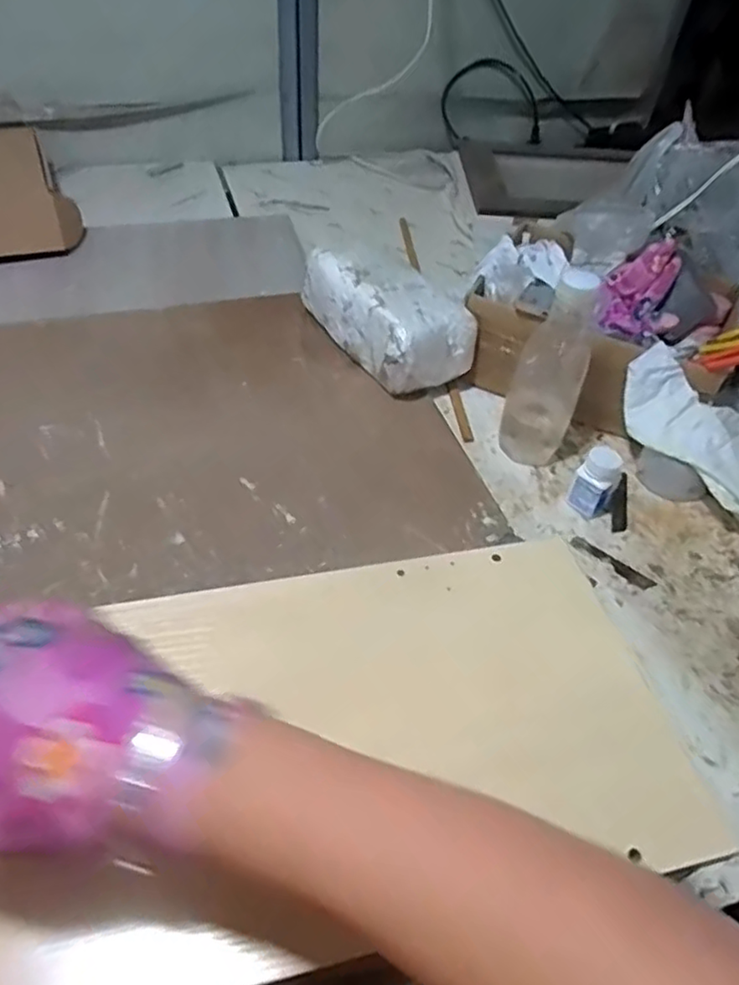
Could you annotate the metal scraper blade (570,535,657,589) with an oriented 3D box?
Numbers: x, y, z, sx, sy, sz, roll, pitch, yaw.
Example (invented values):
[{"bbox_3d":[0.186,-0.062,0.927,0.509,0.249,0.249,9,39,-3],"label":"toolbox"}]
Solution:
[{"bbox_3d":[0.255,0.073,0.684,0.091,0.004,0.020,32,53,23],"label":"metal scraper blade"}]

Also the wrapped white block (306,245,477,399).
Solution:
[{"bbox_3d":[0.020,-0.232,0.858,0.124,0.112,0.232,-23,53,-23],"label":"wrapped white block"}]

